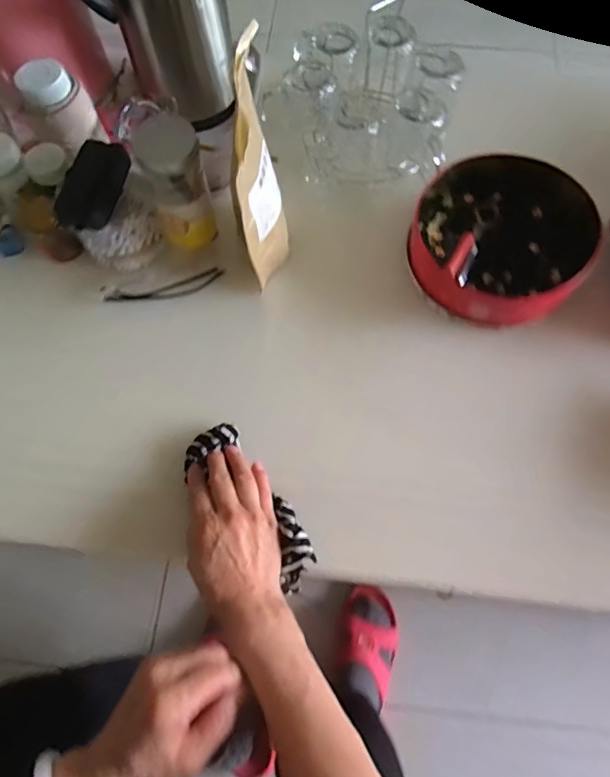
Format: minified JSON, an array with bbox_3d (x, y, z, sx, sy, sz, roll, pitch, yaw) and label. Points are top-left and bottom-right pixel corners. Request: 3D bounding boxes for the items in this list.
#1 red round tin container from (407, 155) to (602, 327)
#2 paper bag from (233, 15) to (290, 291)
[{"bbox_3d":[0.209,-0.156,0.529,0.179,0.058,0.174,0,68,0],"label":"red round tin container"},{"bbox_3d":[-0.039,-0.205,0.475,0.040,0.198,0.142,1,68,1],"label":"paper bag"}]

